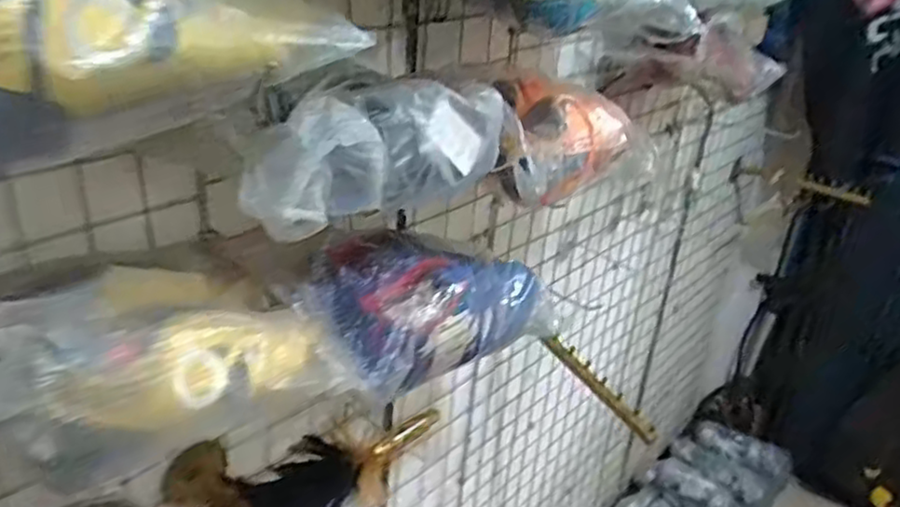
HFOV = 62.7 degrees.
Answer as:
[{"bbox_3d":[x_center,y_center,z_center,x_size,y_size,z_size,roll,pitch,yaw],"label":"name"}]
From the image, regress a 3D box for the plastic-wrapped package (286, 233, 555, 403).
[{"bbox_3d":[0.000,0.047,0.700,0.117,0.092,0.318,27,18,37],"label":"plastic-wrapped package"}]

